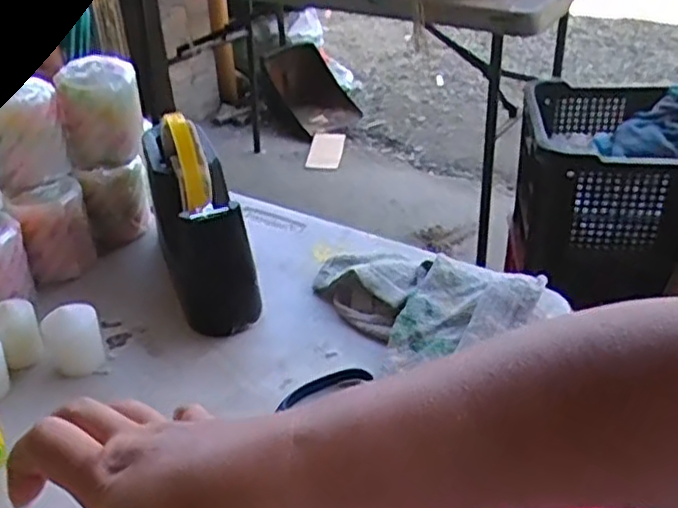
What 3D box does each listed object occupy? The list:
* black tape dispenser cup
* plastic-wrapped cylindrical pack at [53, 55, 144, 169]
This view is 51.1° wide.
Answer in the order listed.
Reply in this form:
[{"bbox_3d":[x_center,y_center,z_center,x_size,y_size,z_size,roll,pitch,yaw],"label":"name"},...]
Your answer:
[{"bbox_3d":[-0.119,-0.035,0.573,0.058,0.135,0.164,-14,35,-17],"label":"black tape dispenser cup"},{"bbox_3d":[-0.213,-0.129,0.646,0.066,0.086,0.064,-9,34,-10],"label":"plastic-wrapped cylindrical pack"}]

